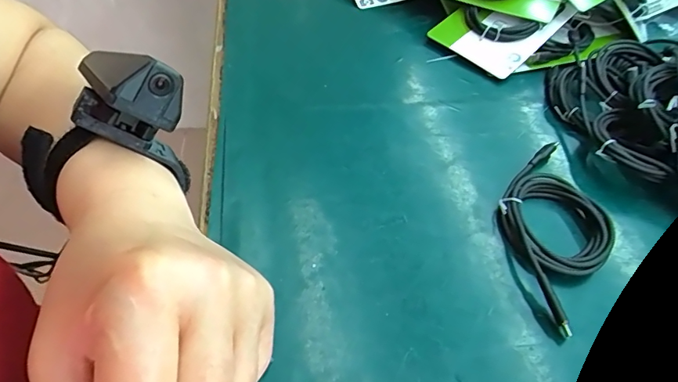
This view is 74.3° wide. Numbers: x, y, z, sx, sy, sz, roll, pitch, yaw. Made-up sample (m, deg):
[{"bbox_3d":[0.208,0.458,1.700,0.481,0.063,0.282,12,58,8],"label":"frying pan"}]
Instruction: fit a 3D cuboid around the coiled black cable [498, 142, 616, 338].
[{"bbox_3d":[0.161,0.025,0.330,0.076,0.013,0.154,-5,51,-8],"label":"coiled black cable"}]

